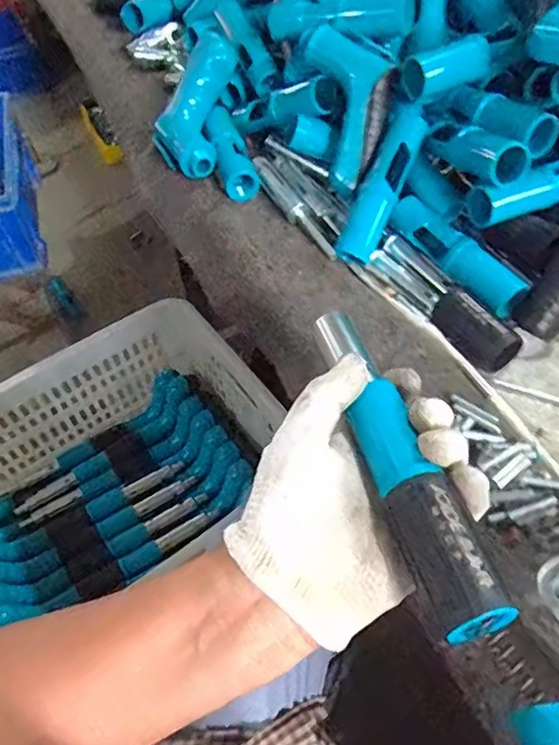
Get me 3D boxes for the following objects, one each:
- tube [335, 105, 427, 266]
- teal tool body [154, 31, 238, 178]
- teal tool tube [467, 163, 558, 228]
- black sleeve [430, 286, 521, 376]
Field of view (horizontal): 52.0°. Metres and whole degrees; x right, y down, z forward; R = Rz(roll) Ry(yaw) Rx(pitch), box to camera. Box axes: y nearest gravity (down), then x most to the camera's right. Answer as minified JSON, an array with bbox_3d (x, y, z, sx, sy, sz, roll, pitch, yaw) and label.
[{"bbox_3d":[0.080,-0.143,0.443,0.025,0.024,0.122,27,97,21],"label":"tube"},{"bbox_3d":[-0.072,-0.235,0.506,0.063,0.033,0.124,15,83,13],"label":"teal tool body"},{"bbox_3d":[0.196,-0.137,0.426,0.120,0.033,0.024,-21,55,-12],"label":"teal tool tube"},{"bbox_3d":[0.137,-0.032,0.404,0.033,0.027,0.061,-29,57,-17],"label":"black sleeve"}]

